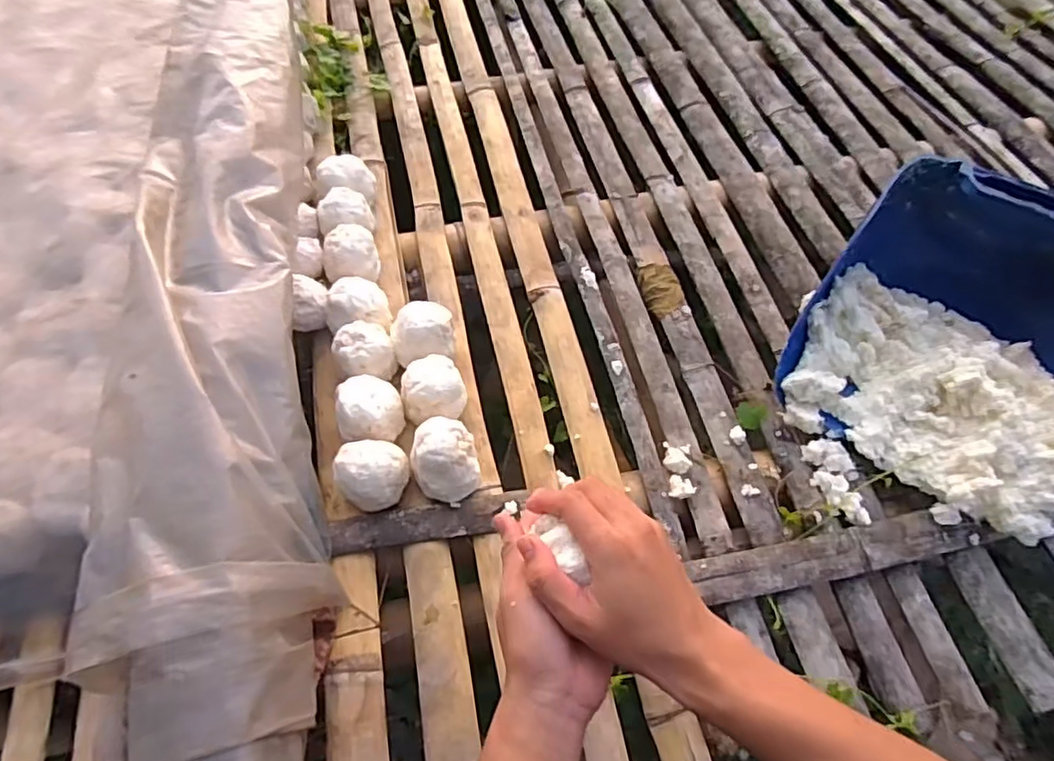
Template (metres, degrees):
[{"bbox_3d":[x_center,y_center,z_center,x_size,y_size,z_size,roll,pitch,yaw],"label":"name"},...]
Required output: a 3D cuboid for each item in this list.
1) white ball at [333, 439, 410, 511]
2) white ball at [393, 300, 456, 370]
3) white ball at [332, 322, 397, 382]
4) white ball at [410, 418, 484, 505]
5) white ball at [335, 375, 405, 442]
[{"bbox_3d":[-0.156,0.094,0.635,0.071,0.067,0.063,-11,58,-5],"label":"white ball"},{"bbox_3d":[-0.121,-0.053,0.731,0.069,0.071,0.072,0,59,0],"label":"white ball"},{"bbox_3d":[-0.185,-0.027,0.716,0.066,0.067,0.062,-23,61,-13],"label":"white ball"},{"bbox_3d":[-0.085,0.080,0.643,0.069,0.068,0.078,-19,60,-10],"label":"white ball"},{"bbox_3d":[-0.171,0.033,0.677,0.071,0.065,0.078,-23,61,-13],"label":"white ball"}]

